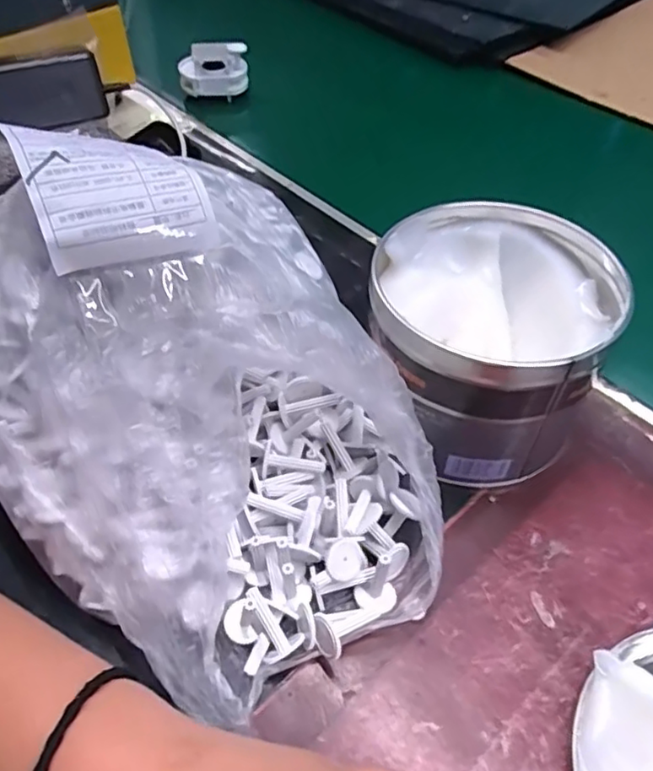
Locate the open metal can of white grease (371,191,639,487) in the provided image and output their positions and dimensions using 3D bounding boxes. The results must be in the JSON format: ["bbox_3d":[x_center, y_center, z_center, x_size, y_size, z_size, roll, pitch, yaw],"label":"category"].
[{"bbox_3d":[0.086,-0.022,0.340,0.120,0.102,0.123,1,49,-1],"label":"open metal can of white grease"}]

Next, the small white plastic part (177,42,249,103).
[{"bbox_3d":[-0.118,-0.329,0.632,0.070,0.043,0.042,-5,50,-5],"label":"small white plastic part"}]

